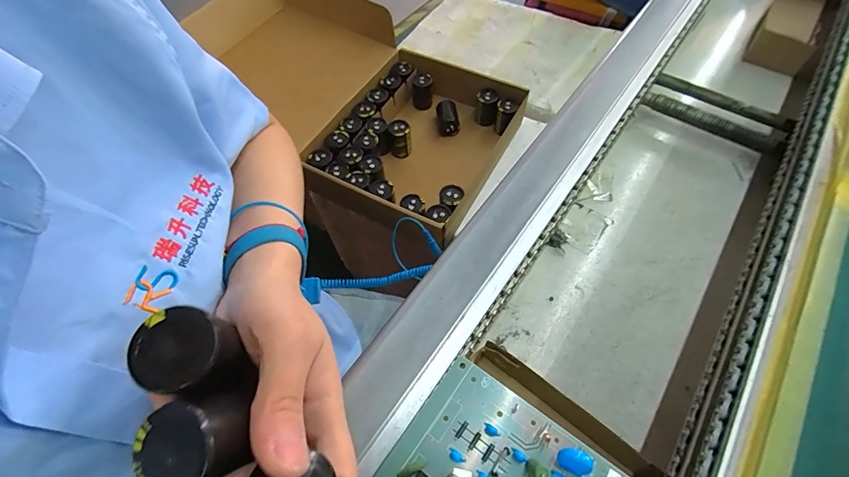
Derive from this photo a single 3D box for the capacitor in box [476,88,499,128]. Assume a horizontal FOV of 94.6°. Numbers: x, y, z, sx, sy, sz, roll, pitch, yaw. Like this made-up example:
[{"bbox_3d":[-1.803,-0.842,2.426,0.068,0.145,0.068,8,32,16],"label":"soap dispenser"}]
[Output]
[{"bbox_3d":[0.102,-0.215,0.650,0.033,0.057,0.034,7,60,6],"label":"capacitor in box"}]

